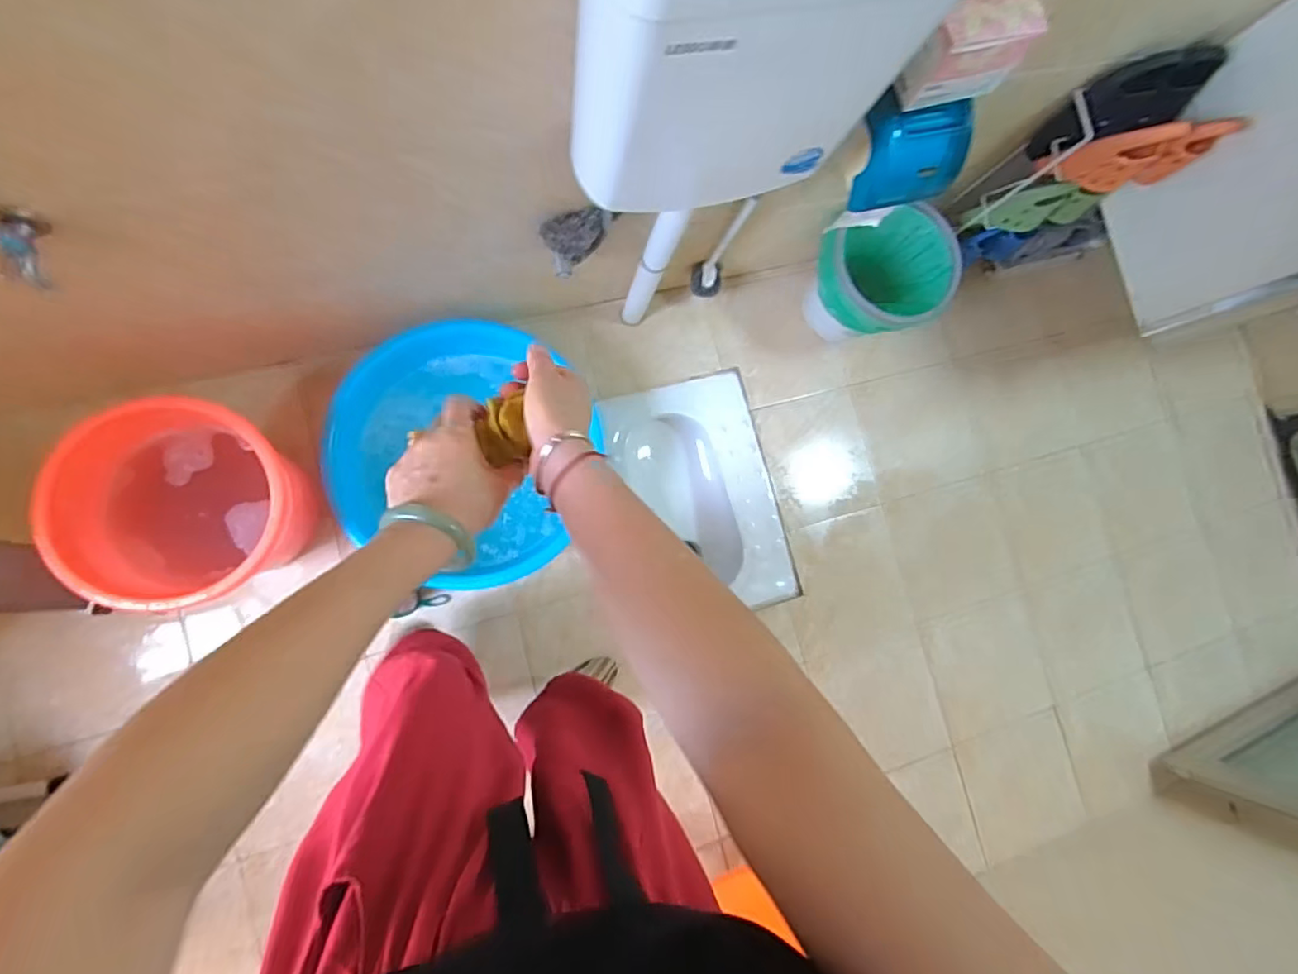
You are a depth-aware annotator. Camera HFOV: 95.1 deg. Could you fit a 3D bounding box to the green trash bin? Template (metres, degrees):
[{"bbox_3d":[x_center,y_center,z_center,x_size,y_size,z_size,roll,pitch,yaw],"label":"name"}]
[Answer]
[{"bbox_3d":[0.483,-0.434,1.303,0.261,0.278,0.234,-32,91,-13],"label":"green trash bin"}]

